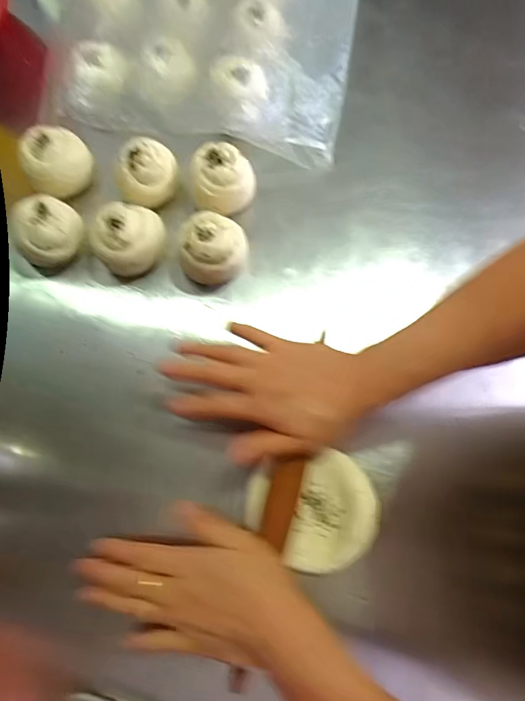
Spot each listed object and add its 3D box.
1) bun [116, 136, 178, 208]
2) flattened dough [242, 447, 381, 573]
[{"bbox_3d":[-0.121,-0.191,0.510,0.063,0.043,0.071,-8,73,-1],"label":"bun"},{"bbox_3d":[0.044,0.140,0.423,0.107,0.018,0.091,-18,73,-4],"label":"flattened dough"}]

